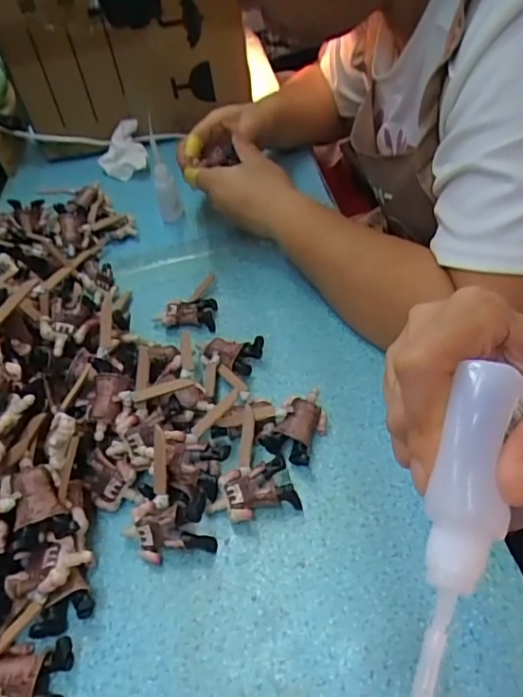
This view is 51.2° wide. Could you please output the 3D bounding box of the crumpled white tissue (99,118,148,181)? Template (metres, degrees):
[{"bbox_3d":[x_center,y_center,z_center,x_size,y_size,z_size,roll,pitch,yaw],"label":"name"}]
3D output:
[{"bbox_3d":[-0.196,-0.279,0.767,0.065,0.055,0.074,-20,44,-7],"label":"crumpled white tissue"}]

